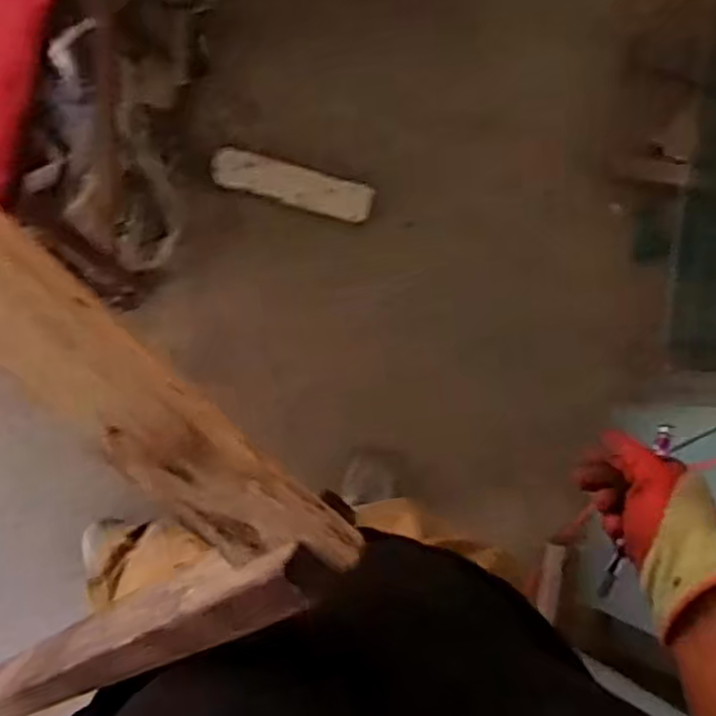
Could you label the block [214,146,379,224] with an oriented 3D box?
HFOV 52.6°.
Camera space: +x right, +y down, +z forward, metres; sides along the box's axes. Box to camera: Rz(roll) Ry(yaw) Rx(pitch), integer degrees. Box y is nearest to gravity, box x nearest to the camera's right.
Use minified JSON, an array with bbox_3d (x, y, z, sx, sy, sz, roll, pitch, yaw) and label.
[{"bbox_3d":[-0.143,-0.370,1.577,0.344,0.036,0.092,13,84,-13],"label":"block"}]

